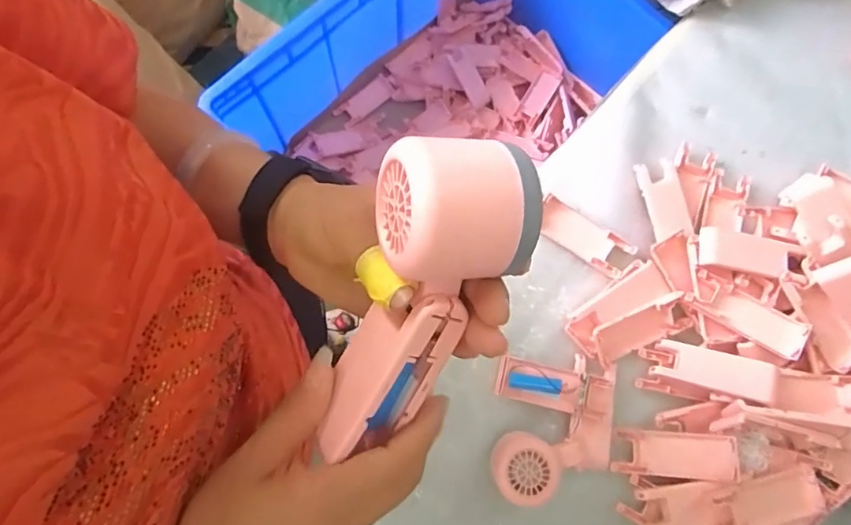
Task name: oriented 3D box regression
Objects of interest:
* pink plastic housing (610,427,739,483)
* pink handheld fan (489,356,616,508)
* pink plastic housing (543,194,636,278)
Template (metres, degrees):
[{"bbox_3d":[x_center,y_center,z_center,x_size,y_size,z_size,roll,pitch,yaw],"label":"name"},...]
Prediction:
[{"bbox_3d":[0.228,0.177,0.479,0.102,0.010,0.040,-3,78,19],"label":"pink plastic housing"},{"bbox_3d":[0.119,0.149,0.473,0.111,0.041,0.134,10,78,2],"label":"pink handheld fan"},{"bbox_3d":[0.161,-0.027,0.534,0.101,0.014,0.040,34,80,6],"label":"pink plastic housing"}]

